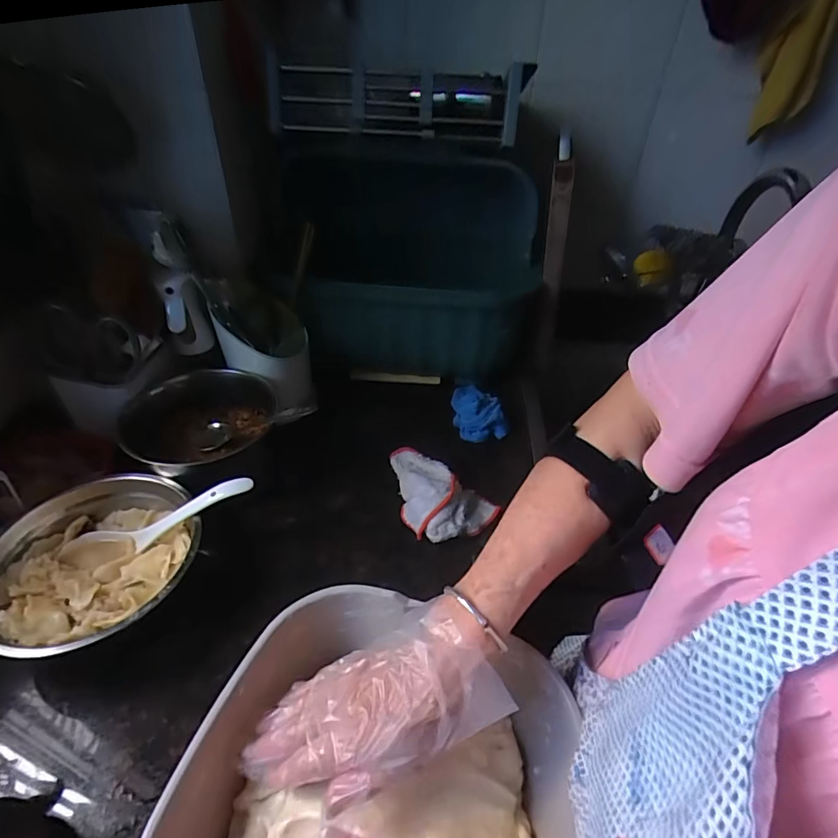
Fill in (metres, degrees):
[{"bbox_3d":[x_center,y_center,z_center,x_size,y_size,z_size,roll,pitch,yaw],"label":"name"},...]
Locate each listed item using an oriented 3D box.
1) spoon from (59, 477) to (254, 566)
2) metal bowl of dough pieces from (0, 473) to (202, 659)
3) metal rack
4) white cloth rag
[{"bbox_3d":[-0.266,0.104,0.487,0.201,0.030,0.038,-24,41,6],"label":"spoon"},{"bbox_3d":[-0.316,0.139,0.464,0.186,0.048,0.189,-17,44,-23],"label":"metal bowl of dough pieces"},{"bbox_3d":[-0.017,-0.425,0.634,0.341,0.082,0.076,-12,42,-18],"label":"metal rack"},{"bbox_3d":[0.031,0.086,0.596,0.109,0.054,0.140,-6,41,-11],"label":"white cloth rag"}]

